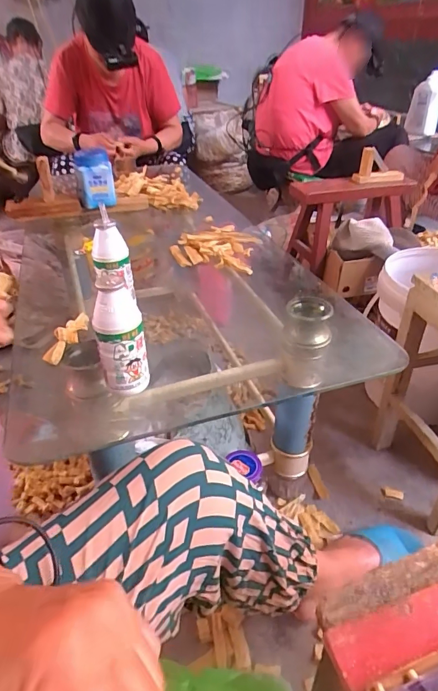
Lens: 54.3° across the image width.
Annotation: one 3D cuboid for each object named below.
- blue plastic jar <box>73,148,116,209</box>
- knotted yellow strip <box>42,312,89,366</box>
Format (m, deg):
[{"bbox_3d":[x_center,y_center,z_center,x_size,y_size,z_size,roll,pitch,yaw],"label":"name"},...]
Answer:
[{"bbox_3d":[-0.301,-0.404,1.035,0.083,0.120,0.070,-13,36,-18],"label":"blue plastic jar"},{"bbox_3d":[-0.210,-0.014,0.595,0.025,0.025,0.113,8,35,11],"label":"knotted yellow strip"}]

